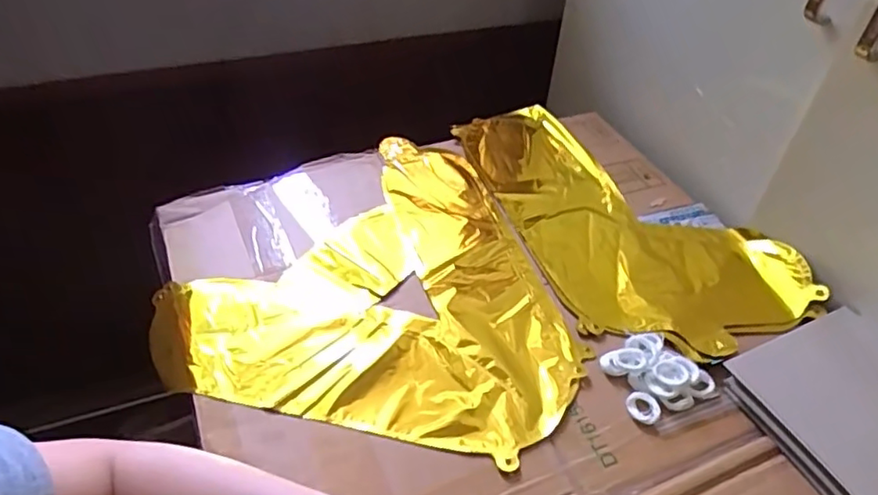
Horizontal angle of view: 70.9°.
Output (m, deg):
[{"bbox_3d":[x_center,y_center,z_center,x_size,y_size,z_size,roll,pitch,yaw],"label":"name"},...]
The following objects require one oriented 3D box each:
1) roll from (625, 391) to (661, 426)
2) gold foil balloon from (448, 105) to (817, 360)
[{"bbox_3d":[0.167,0.130,0.501,0.025,0.005,0.028,-26,51,-25],"label":"roll"},{"bbox_3d":[0.179,-0.038,0.681,0.229,0.030,0.401,-20,49,-20],"label":"gold foil balloon"}]

